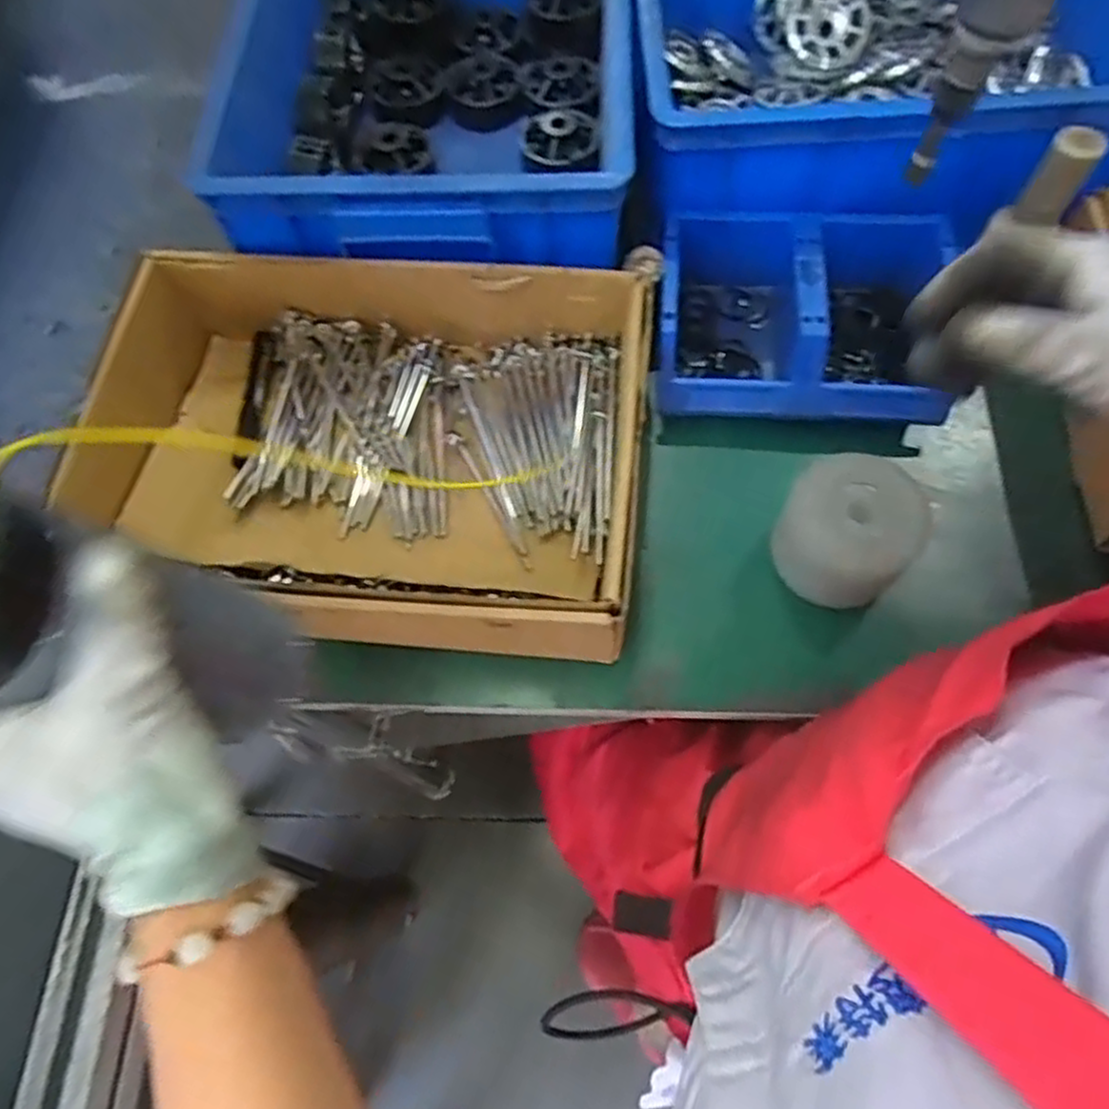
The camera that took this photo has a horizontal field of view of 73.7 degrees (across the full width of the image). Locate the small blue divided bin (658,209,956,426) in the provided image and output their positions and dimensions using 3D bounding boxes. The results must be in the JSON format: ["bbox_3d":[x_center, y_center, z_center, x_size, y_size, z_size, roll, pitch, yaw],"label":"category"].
[{"bbox_3d":[0.188,-0.187,0.570,0.207,0.078,0.175,6,67,6],"label":"small blue divided bin"}]

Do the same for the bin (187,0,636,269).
[{"bbox_3d":[-0.088,-0.404,0.632,0.302,0.149,0.422,3,67,4],"label":"bin"}]

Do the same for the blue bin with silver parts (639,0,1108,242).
[{"bbox_3d":[0.262,-0.404,0.602,0.372,0.139,0.298,0,67,3],"label":"blue bin with silver parts"}]

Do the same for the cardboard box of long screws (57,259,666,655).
[{"bbox_3d":[-0.132,-0.077,0.532,0.378,0.099,0.265,3,67,5],"label":"cardboard box of long screws"}]

